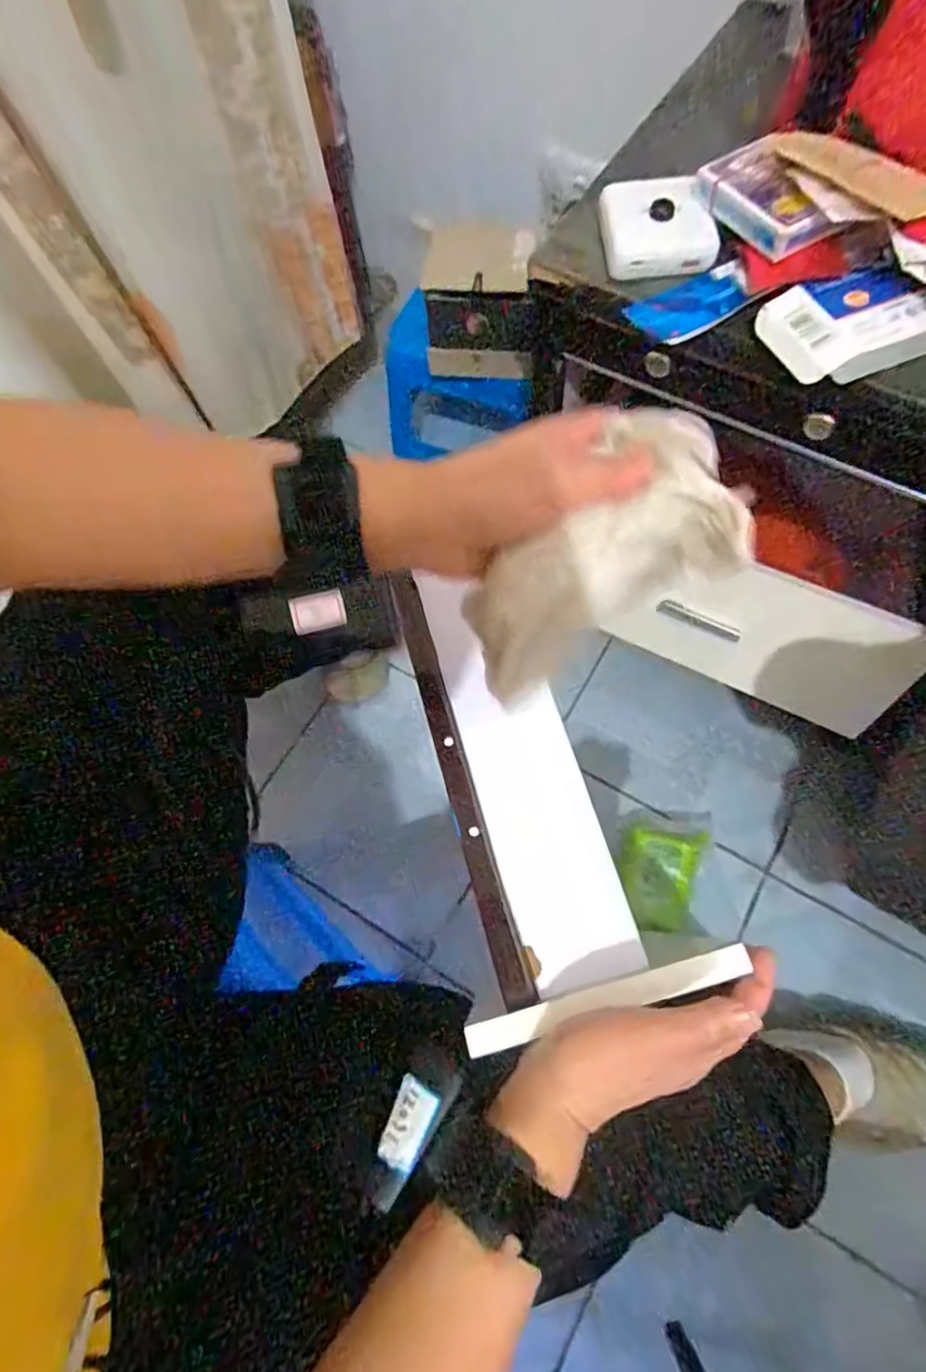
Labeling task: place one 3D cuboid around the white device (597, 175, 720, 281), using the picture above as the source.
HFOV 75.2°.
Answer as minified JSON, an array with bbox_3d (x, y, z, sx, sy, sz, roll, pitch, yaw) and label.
[{"bbox_3d":[0.133,-0.316,0.415,0.072,0.029,0.065,-3,69,2],"label":"white device"}]

